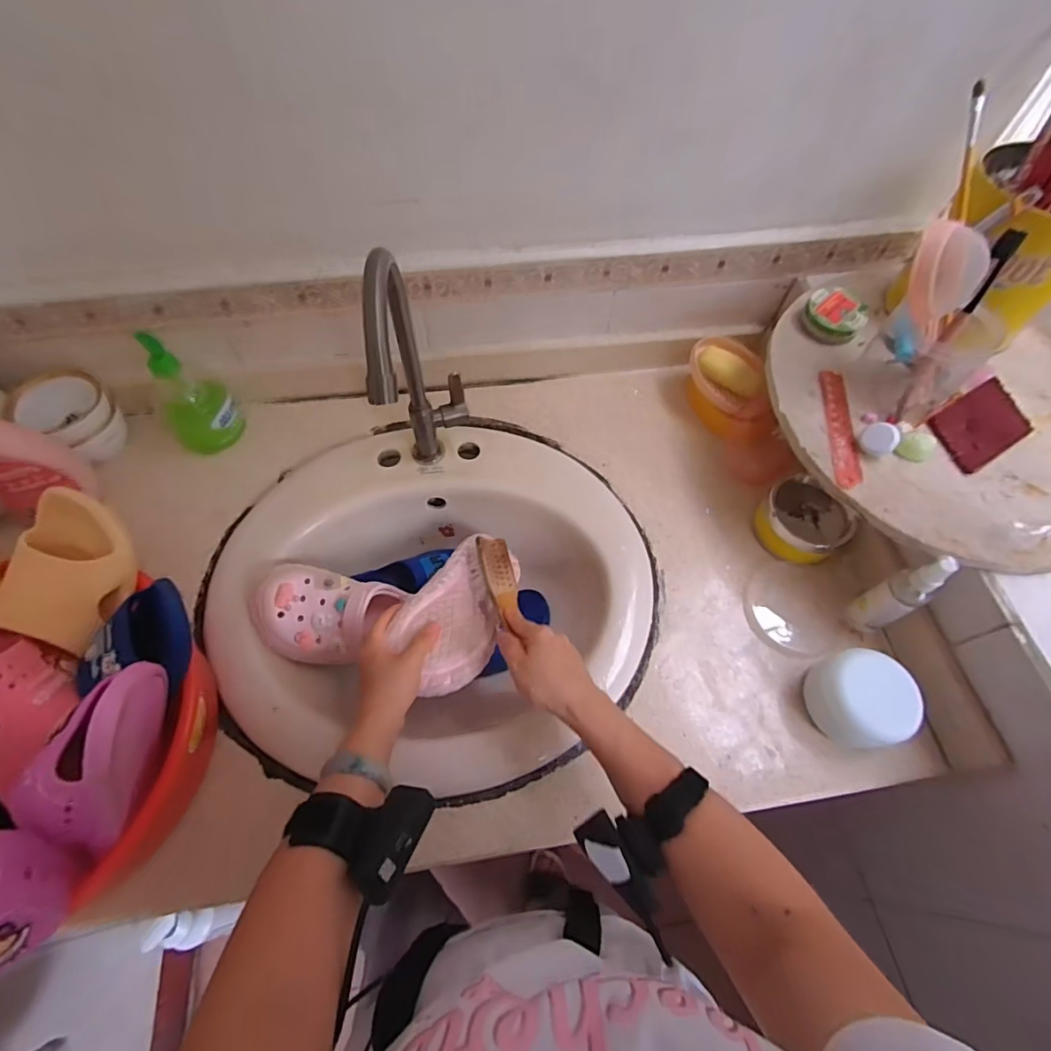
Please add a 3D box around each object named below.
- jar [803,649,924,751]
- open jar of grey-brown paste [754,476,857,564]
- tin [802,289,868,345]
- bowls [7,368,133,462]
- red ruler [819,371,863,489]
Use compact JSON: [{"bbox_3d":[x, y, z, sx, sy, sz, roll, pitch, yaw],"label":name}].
[{"bbox_3d":[0.327,0.171,0.519,0.075,0.066,0.087,-9,63,-8],"label":"jar"},{"bbox_3d":[0.326,0.000,0.629,0.079,0.049,0.098,-38,70,-20],"label":"open jar of grey-brown paste"},{"bbox_3d":[0.360,-0.244,0.613,0.064,0.018,0.064,19,62,8],"label":"tin"},{"bbox_3d":[-0.562,-0.135,0.650,0.093,0.073,0.102,1,61,-2],"label":"bowls"},{"bbox_3d":[0.333,-0.104,0.554,0.026,0.007,0.151,6,60,8],"label":"red ruler"}]

